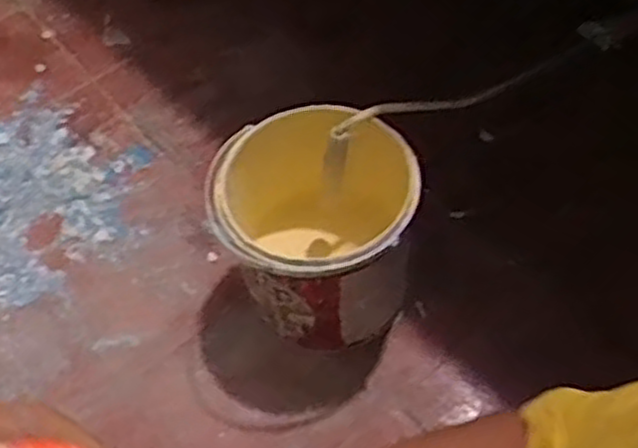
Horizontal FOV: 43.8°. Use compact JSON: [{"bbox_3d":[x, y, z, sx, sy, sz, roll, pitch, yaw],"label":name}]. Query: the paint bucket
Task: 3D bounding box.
[{"bbox_3d":[0.001,0.010,0.804,0.186,0.198,0.187,-2,57,2],"label":"paint bucket"}]

